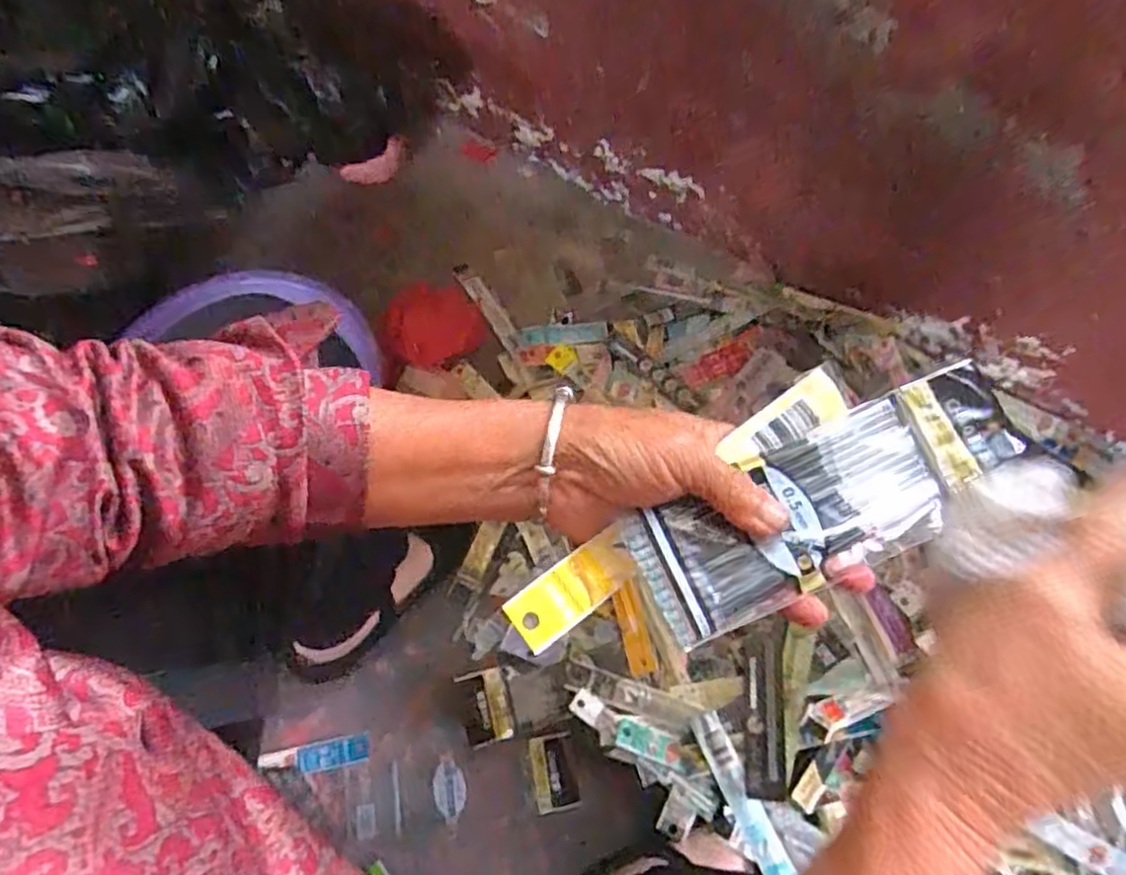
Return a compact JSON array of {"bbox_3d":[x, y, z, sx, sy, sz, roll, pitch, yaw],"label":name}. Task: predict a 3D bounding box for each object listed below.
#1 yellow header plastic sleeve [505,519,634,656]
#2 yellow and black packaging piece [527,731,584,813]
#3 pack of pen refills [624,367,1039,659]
[{"bbox_3d":[0.004,0.066,0.308,0.058,0.010,0.024,-35,71,-13],"label":"yellow header plastic sleeve"},{"bbox_3d":[-0.008,0.314,0.658,0.039,0.004,0.068,-11,83,1],"label":"yellow and black packaging piece"},{"bbox_3d":[0.118,0.025,0.304,0.179,0.012,0.060,-27,69,-9],"label":"pack of pen refills"}]

